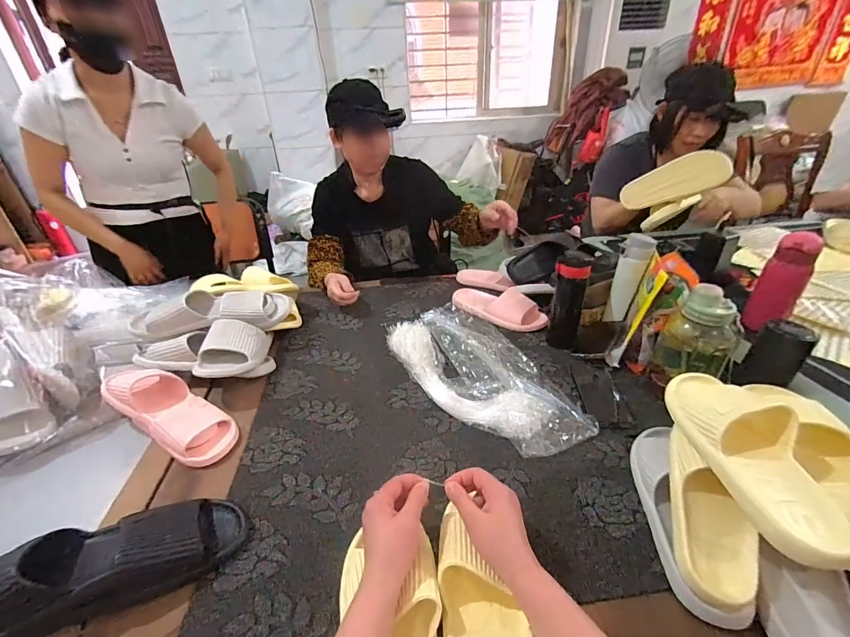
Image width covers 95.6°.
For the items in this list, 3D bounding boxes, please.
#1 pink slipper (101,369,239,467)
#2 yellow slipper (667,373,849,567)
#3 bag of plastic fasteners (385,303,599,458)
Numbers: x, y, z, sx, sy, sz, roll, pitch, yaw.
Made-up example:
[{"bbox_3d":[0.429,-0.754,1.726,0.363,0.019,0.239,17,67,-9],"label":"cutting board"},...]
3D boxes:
[{"bbox_3d":[-0.442,0.156,0.673,0.269,0.070,0.102,28,40,17],"label":"pink slipper"},{"bbox_3d":[0.385,0.149,0.456,0.100,0.060,0.247,-2,32,2],"label":"yellow slipper"},{"bbox_3d":[0.102,0.093,0.793,0.244,0.048,0.478,-17,34,-24],"label":"bag of plastic fasteners"}]

